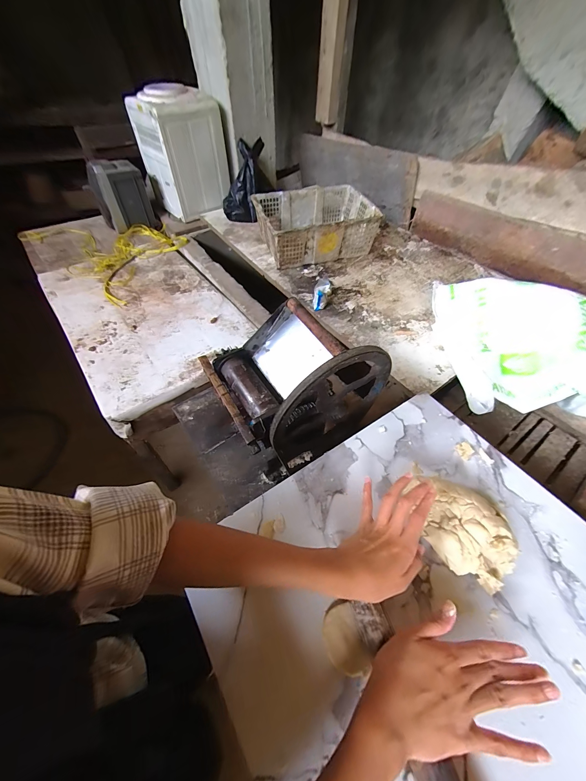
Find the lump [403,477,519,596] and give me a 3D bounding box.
[{"bbox_3d":[0.217,0.179,0.367,0.105,0.057,0.134,-8,52,-7],"label":"lump"}]

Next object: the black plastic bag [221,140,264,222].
[{"bbox_3d":[-0.234,-0.995,1.348,0.165,0.345,0.118,18,16,13],"label":"black plastic bag"}]

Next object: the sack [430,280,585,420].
[{"bbox_3d":[0.721,-0.098,0.760,0.655,0.198,0.399,15,55,9],"label":"sack"}]

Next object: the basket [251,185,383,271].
[{"bbox_3d":[0.090,-0.721,1.245,0.473,0.174,0.347,-14,55,-12],"label":"basket"}]

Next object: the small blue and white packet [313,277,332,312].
[{"bbox_3d":[0.107,-0.354,1.039,0.059,0.060,0.134,6,54,3],"label":"small blue and white packet"}]

